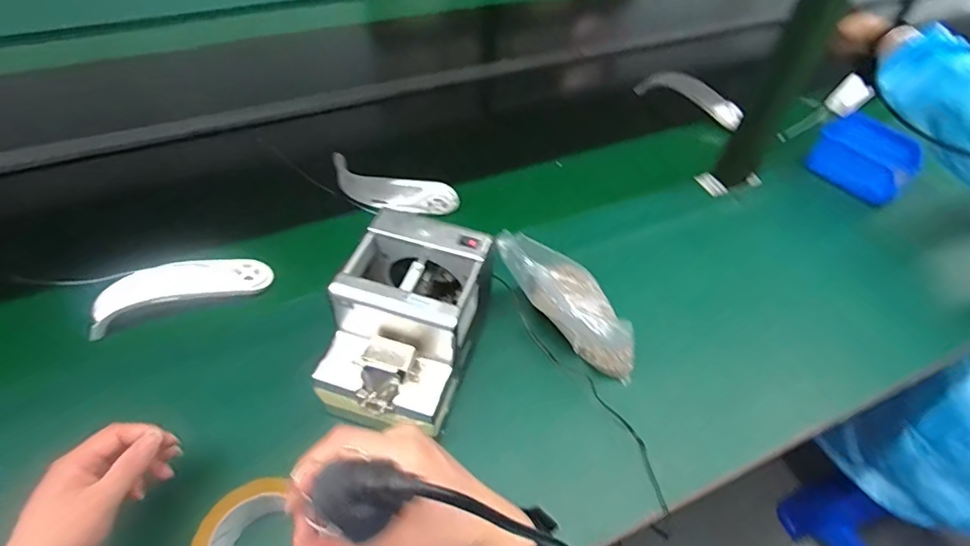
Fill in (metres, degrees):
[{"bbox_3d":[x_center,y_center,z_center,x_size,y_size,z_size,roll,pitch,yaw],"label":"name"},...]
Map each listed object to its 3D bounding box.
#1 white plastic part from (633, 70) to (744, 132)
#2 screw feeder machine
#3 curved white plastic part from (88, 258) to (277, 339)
[{"bbox_3d":[0.393,-0.335,0.970,0.204,0.045,0.056,35,56,22],"label":"white plastic part"},{"bbox_3d":[-0.079,0.049,0.522,0.128,0.126,0.175,16,51,8],"label":"screw feeder machine"},{"bbox_3d":[-0.369,0.017,0.624,0.198,0.037,0.051,-15,54,-17],"label":"curved white plastic part"}]

